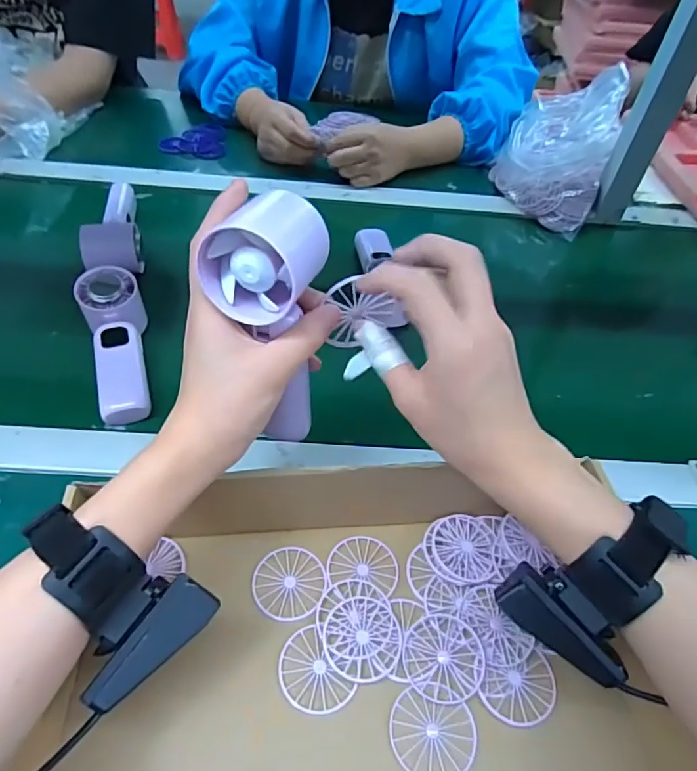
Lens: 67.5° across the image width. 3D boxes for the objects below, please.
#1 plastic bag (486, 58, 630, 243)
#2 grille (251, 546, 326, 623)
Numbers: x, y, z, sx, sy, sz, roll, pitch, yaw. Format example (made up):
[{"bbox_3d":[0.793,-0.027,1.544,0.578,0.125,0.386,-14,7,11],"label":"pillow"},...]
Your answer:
[{"bbox_3d":[0.295,-0.349,0.731,0.145,0.142,0.237,19,50,11],"label":"plastic bag"},{"bbox_3d":[-0.041,0.137,0.363,0.049,0.004,0.049,3,49,-3],"label":"grille"}]

